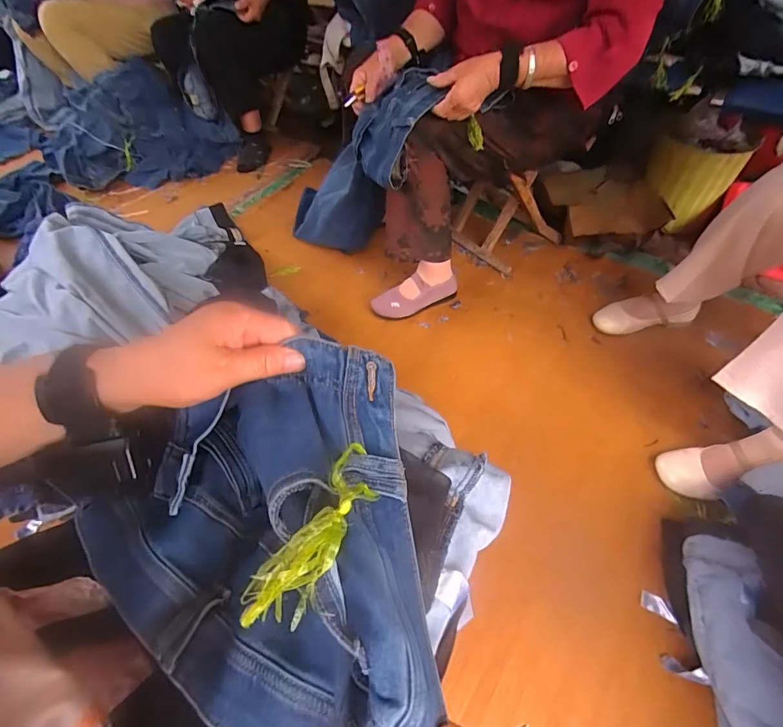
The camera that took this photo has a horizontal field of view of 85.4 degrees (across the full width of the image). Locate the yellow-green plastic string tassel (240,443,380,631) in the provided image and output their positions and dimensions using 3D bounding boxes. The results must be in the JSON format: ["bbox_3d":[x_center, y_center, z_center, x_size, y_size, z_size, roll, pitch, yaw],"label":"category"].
[{"bbox_3d":[-0.036,0.088,0.228,0.030,0.028,0.106,21,54,17],"label":"yellow-green plastic string tassel"}]

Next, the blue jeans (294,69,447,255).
[{"bbox_3d":[-0.078,-0.435,1.020,0.141,0.576,0.195,-42,98,-24],"label":"blue jeans"}]

